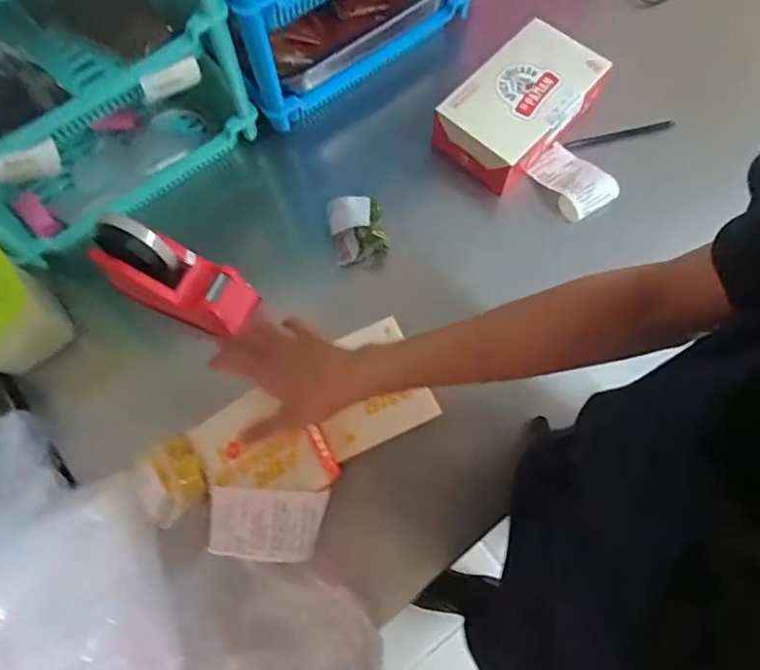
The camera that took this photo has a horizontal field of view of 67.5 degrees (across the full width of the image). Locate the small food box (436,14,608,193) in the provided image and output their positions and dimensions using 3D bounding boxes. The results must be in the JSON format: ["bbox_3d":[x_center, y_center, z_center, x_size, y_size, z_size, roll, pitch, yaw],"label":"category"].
[{"bbox_3d":[0.161,-0.257,0.643,0.176,0.066,0.114,-43,77,-11],"label":"small food box"}]

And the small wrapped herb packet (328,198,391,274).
[{"bbox_3d":[-0.024,-0.114,0.619,0.056,0.044,0.083,-12,73,-3],"label":"small wrapped herb packet"}]

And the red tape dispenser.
[{"bbox_3d":[-0.207,-0.058,0.570,0.157,0.098,0.067,27,75,9],"label":"red tape dispenser"}]

